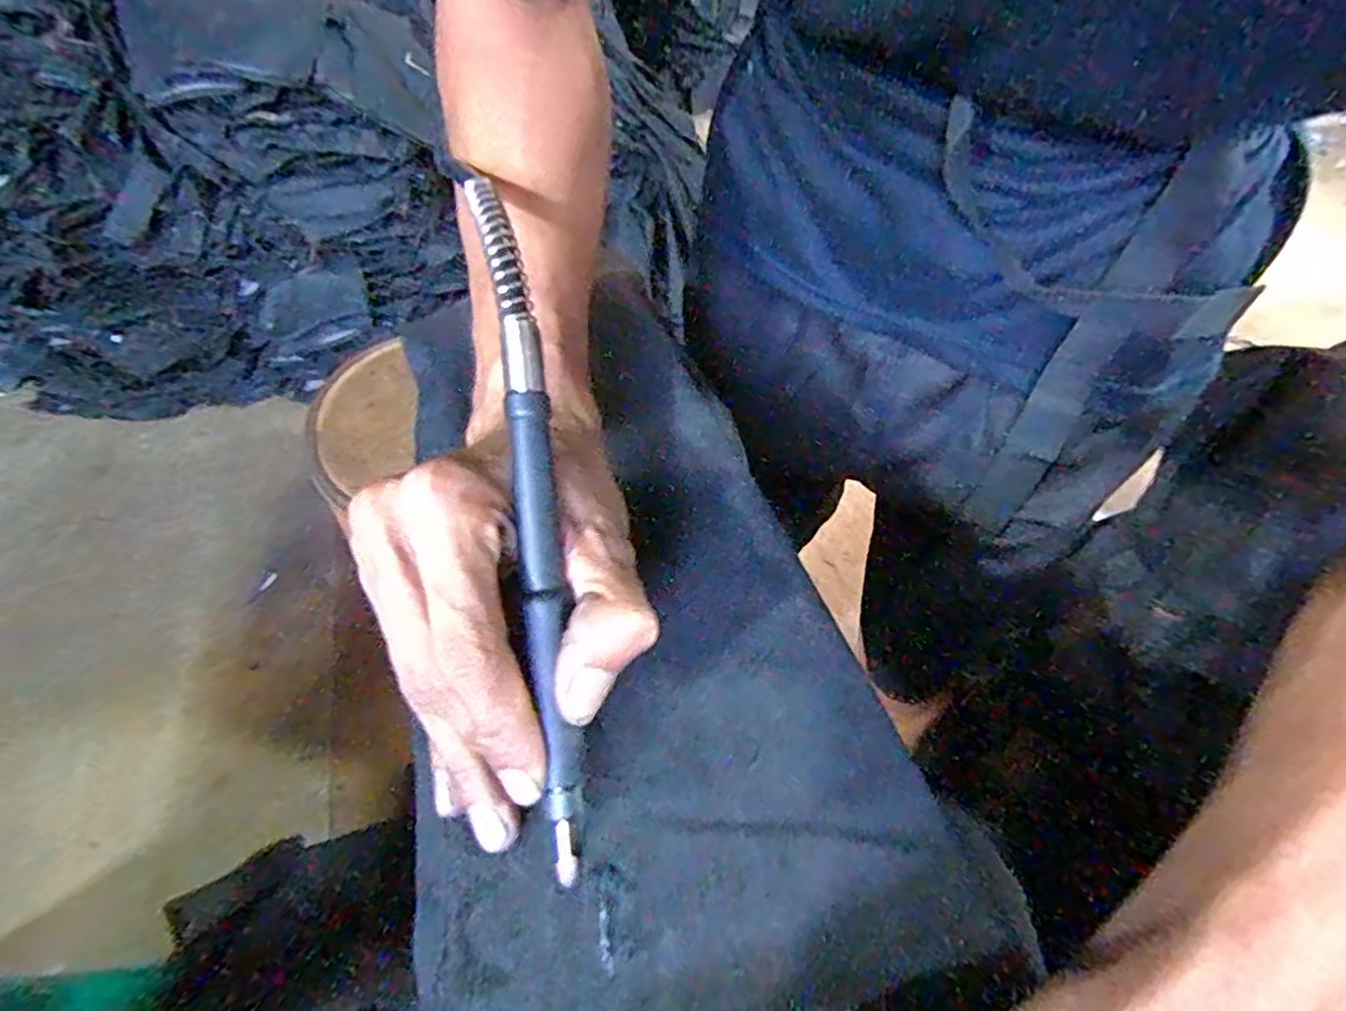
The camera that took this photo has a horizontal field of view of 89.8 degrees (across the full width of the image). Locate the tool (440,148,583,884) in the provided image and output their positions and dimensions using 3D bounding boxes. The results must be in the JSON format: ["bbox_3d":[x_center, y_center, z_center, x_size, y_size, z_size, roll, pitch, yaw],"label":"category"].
[{"bbox_3d":[-0.049,-0.009,0.217,0.020,0.027,0.239,-7,81,-12],"label":"tool"}]

